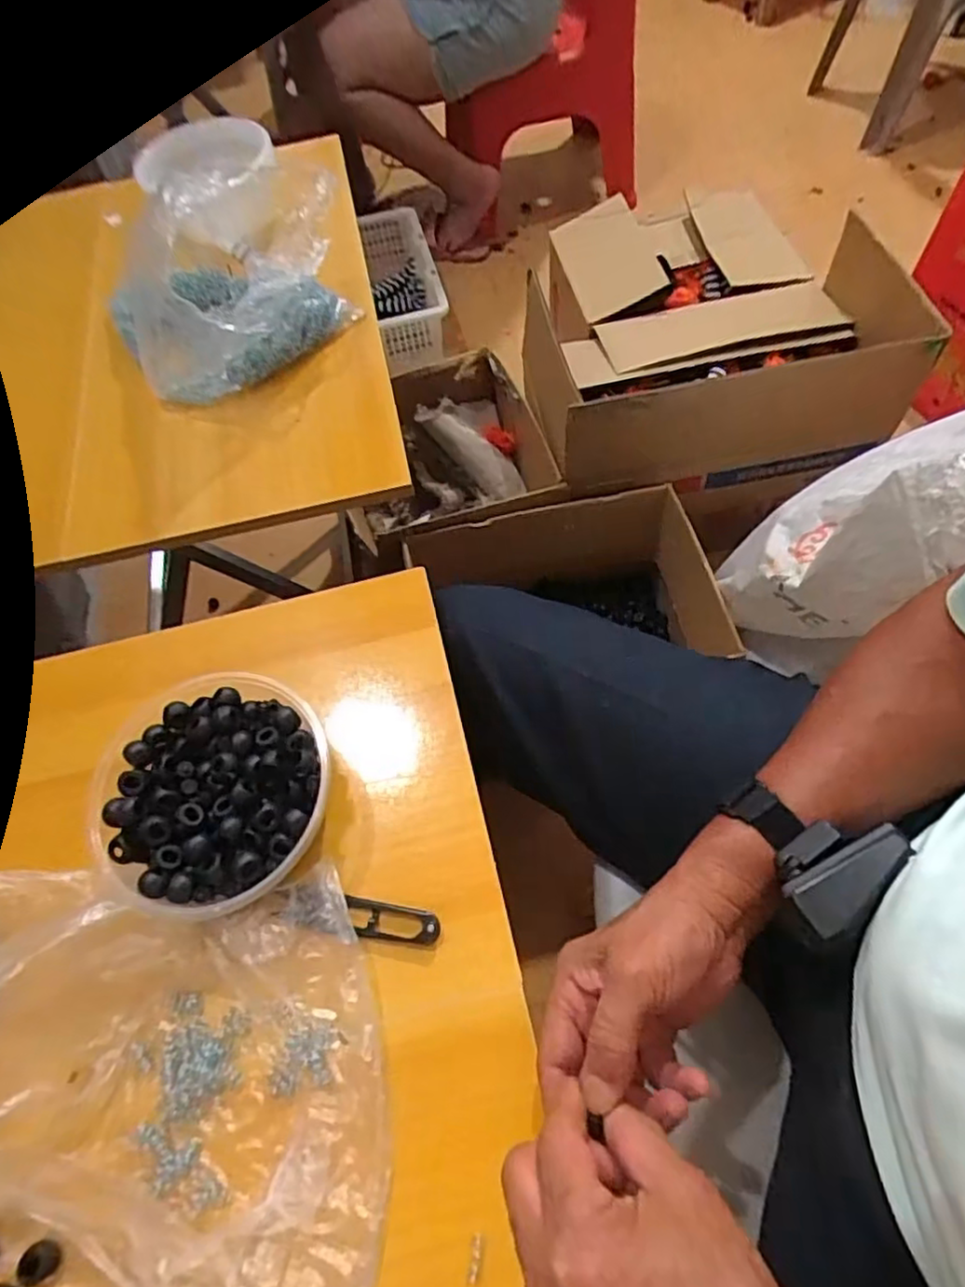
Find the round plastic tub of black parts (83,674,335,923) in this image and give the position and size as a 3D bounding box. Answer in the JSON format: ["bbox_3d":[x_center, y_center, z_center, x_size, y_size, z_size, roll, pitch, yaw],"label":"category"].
[{"bbox_3d":[-0.167,0.095,0.414,0.136,0.052,0.139,-2,62,4],"label":"round plastic tub of black parts"}]

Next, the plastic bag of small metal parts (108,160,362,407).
[{"bbox_3d":[-0.237,-0.352,0.602,0.217,0.137,0.198,-29,63,-10],"label":"plastic bag of small metal parts"}]

